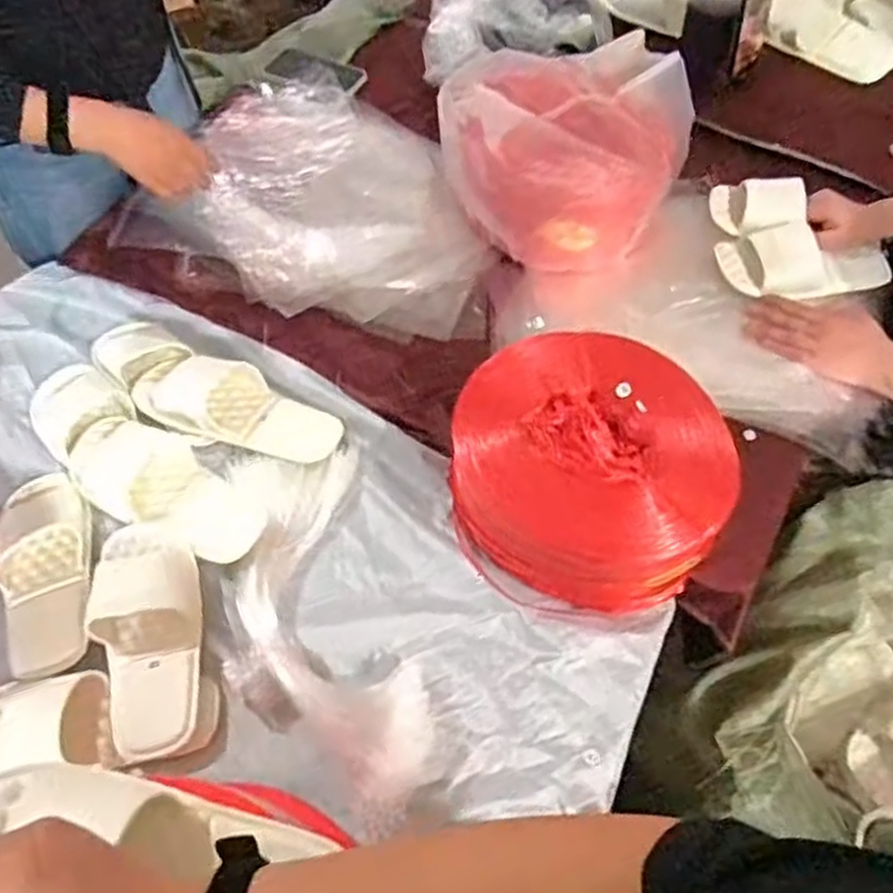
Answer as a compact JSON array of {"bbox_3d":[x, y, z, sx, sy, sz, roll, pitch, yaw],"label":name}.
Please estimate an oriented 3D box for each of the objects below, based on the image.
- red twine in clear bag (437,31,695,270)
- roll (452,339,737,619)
[{"bbox_3d":[0.176,-0.403,1.030,0.336,0.144,0.274,-26,64,-15],"label":"red twine in clear bag"},{"bbox_3d":[0.146,0.025,0.827,0.270,0.123,0.247,0,58,0],"label":"roll"}]

